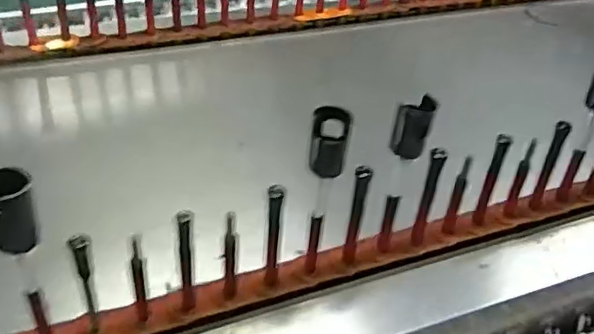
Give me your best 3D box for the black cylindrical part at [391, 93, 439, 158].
[{"bbox_3d":[0.129,-0.045,0.671,0.038,0.064,0.032,23,42,20],"label":"black cylindrical part"}]

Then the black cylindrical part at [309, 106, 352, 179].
[{"bbox_3d":[0.034,-0.024,0.634,0.038,0.077,0.027,11,39,6],"label":"black cylindrical part"}]

